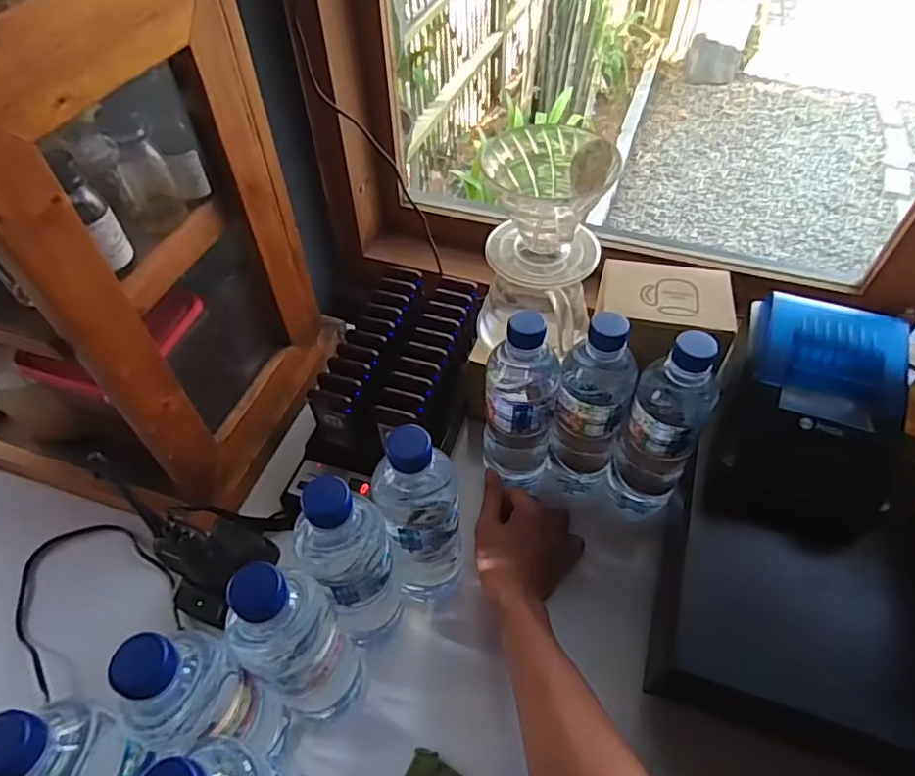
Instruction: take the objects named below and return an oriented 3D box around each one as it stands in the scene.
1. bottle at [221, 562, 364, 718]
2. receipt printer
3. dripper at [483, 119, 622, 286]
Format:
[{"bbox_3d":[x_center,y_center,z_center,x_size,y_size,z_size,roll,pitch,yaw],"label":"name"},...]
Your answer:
[{"bbox_3d":[-0.105,0.187,0.412,0.054,0.218,0.061,-27,55,-20],"label":"bottle"},{"bbox_3d":[0.294,0.027,0.497,0.123,0.128,0.170,17,53,14],"label":"receipt printer"},{"bbox_3d":[0.079,-0.149,0.516,0.091,0.112,0.107,32,58,25],"label":"dripper"}]

